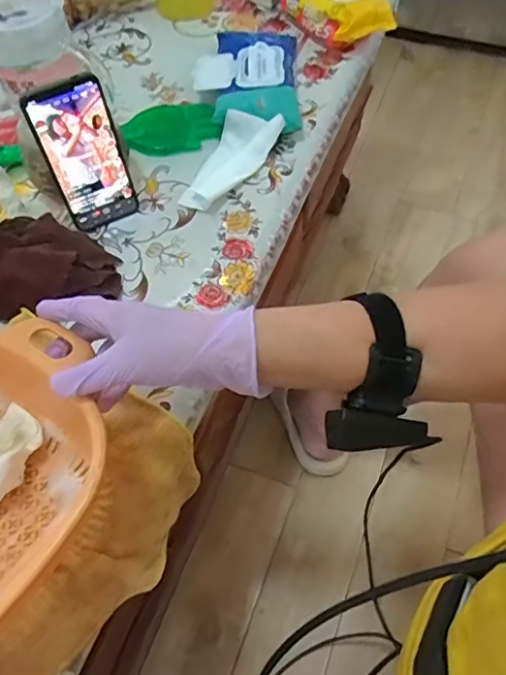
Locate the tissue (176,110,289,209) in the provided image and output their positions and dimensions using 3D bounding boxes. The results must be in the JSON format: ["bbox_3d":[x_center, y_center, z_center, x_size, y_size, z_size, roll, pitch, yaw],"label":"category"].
[{"bbox_3d":[-0.028,-0.215,0.636,0.057,0.040,0.153,29,66,17],"label":"tissue"}]

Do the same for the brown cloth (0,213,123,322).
[{"bbox_3d":[-0.216,-0.077,0.560,0.145,0.043,0.102,-7,60,-2],"label":"brown cloth"}]

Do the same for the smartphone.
[{"bbox_3d":[-0.169,-0.180,0.550,0.076,0.159,0.005,-26,54,-9],"label":"smartphone"}]

